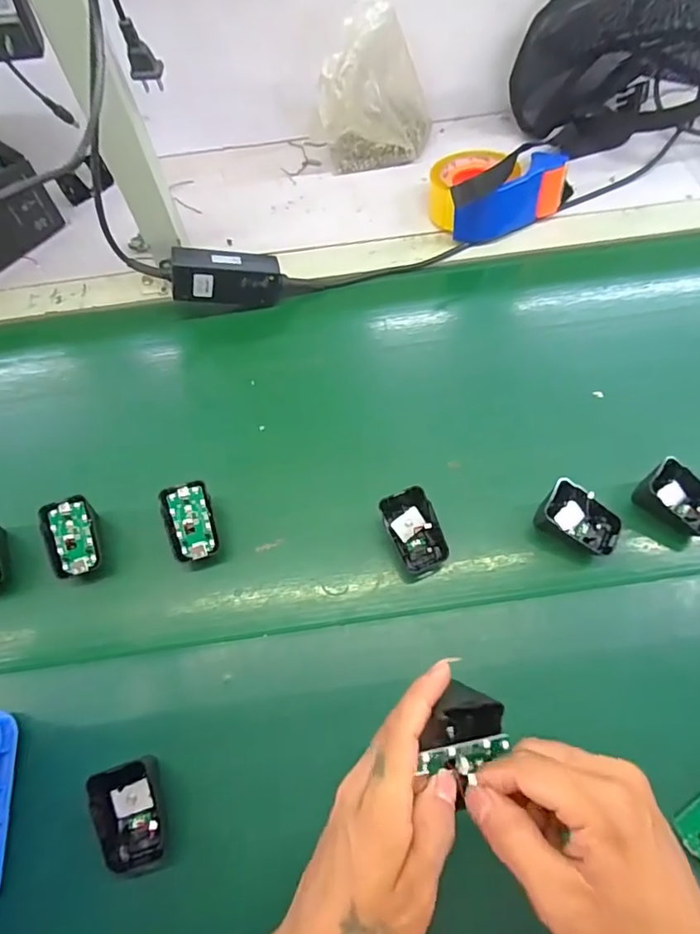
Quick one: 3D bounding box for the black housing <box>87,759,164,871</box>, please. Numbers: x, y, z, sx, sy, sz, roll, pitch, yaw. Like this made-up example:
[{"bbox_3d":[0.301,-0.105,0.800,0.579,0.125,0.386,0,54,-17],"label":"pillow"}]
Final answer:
[{"bbox_3d":[-0.157,0.249,0.371,0.041,0.030,0.063,-15,63,-4],"label":"black housing"}]

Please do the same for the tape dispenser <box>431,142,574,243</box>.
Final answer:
[{"bbox_3d":[0.177,-0.344,0.625,0.166,0.083,0.109,-19,63,-6],"label":"tape dispenser"}]

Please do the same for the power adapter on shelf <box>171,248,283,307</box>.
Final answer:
[{"bbox_3d":[-0.135,-0.211,0.577,0.116,0.048,0.034,-1,61,-18],"label":"power adapter on shelf"}]

